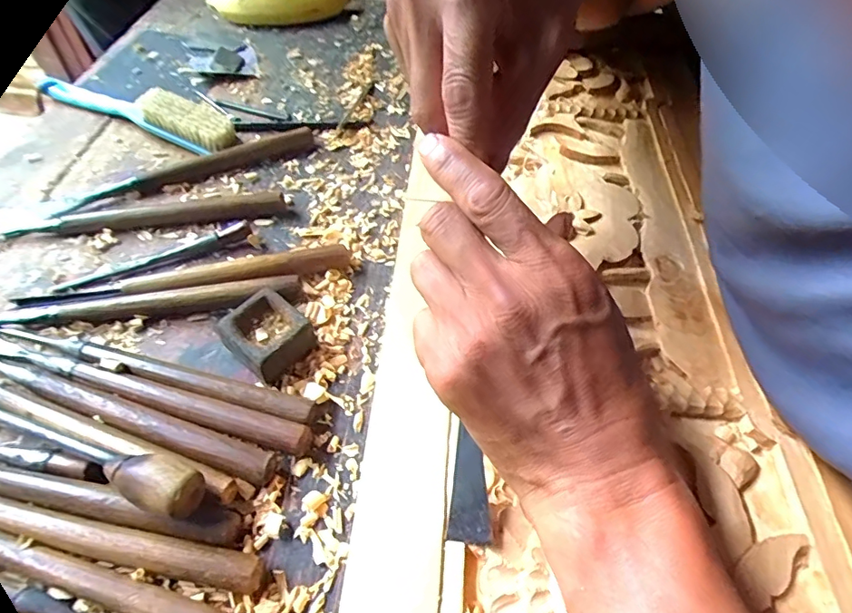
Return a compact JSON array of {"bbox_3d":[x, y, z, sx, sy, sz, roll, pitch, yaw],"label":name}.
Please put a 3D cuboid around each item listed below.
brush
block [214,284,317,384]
[{"bbox_3d":[-0.274,-0.189,0.474,0.210,0.035,0.043,20,54,14],"label":"brush"},{"bbox_3d":[-0.106,0.020,0.339,0.049,0.027,0.046,36,59,24],"label":"block"}]

